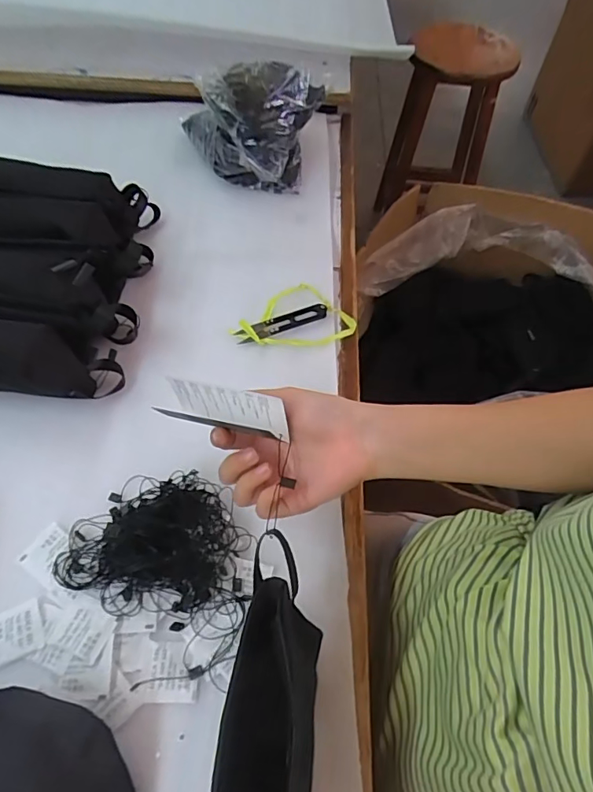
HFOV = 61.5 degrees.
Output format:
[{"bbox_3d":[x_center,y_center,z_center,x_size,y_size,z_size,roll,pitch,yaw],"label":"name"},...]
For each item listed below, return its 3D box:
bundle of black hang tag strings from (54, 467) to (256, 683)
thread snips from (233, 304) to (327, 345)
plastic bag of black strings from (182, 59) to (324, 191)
[{"bbox_3d":[-0.100,0.118,0.393,0.158,0.036,0.123,25,60,13],"label":"bundle of black hang tag strings"},{"bbox_3d":[-0.015,-0.077,0.534,0.102,0.010,0.024,-21,61,-15],"label":"thread snips"},{"bbox_3d":[-0.058,-0.345,0.631,0.182,0.109,0.132,0,57,-2],"label":"plastic bag of black strings"}]

